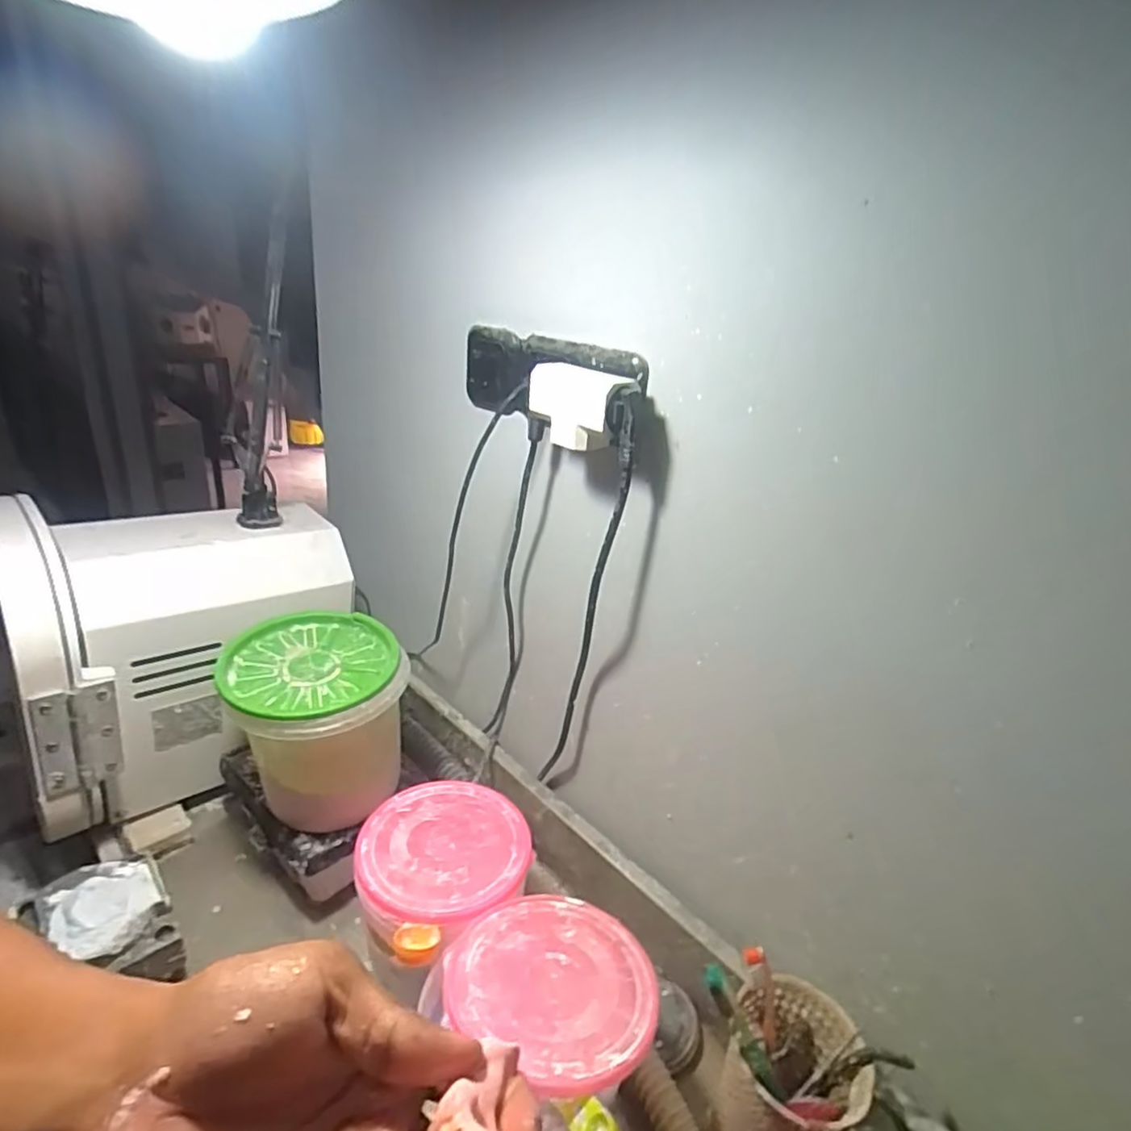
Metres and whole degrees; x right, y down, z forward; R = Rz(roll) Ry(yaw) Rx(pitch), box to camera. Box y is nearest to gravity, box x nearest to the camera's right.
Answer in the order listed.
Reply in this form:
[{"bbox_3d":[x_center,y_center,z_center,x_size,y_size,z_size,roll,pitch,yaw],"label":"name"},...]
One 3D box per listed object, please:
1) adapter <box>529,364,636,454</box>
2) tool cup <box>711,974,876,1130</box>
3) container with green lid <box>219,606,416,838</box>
[{"bbox_3d":[0.008,-0.135,0.542,0.091,0.061,0.035,23,31,30],"label":"adapter"},{"bbox_3d":[0.174,0.427,0.512,0.089,0.157,0.095,5,26,-3],"label":"tool cup"},{"bbox_3d":[-0.264,0.172,0.683,0.174,0.169,0.178,-7,29,-26],"label":"container with green lid"}]

